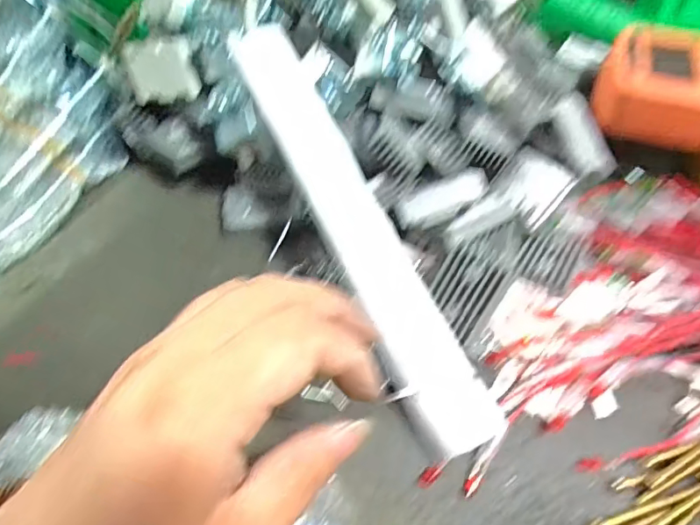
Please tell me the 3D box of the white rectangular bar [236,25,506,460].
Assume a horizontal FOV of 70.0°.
[{"bbox_3d":[-0.001,-0.023,0.245,0.031,0.018,0.237,-22,75,-16],"label":"white rectangular bar"}]

